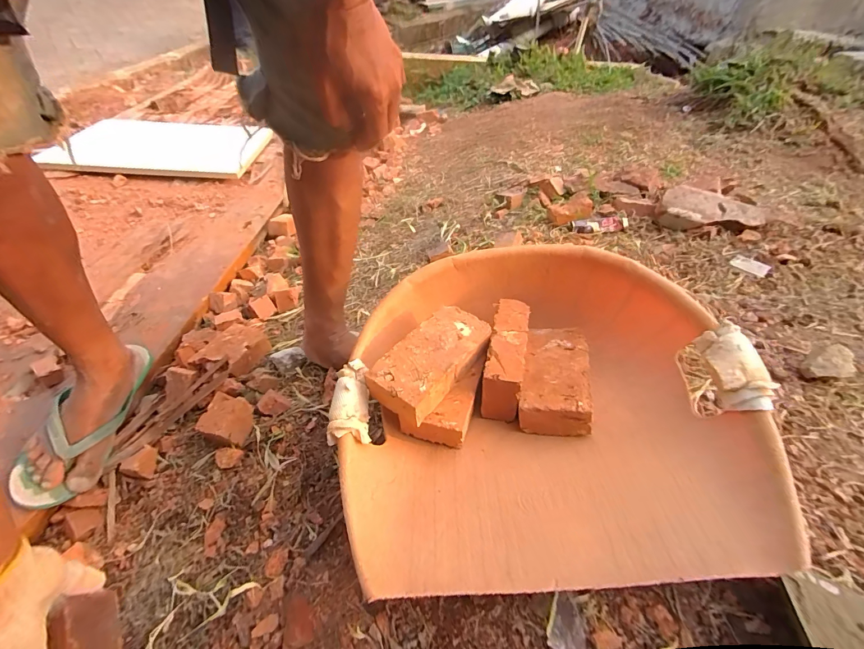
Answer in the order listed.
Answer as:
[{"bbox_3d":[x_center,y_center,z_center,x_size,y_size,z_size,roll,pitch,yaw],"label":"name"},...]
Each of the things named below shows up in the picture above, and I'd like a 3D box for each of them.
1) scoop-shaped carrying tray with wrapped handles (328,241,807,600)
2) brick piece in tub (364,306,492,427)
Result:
[{"bbox_3d":[0.111,0.070,0.448,0.431,0.150,0.402,-8,42,7],"label":"scoop-shaped carrying tray with wrapped handles"},{"bbox_3d":[-0.001,0.040,0.454,0.082,0.041,0.148,33,50,24],"label":"brick piece in tub"}]

